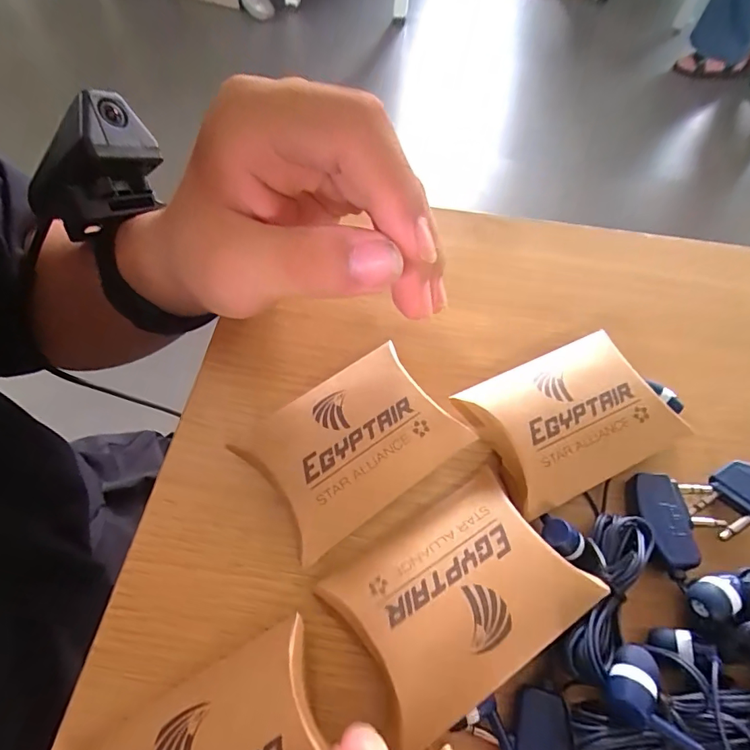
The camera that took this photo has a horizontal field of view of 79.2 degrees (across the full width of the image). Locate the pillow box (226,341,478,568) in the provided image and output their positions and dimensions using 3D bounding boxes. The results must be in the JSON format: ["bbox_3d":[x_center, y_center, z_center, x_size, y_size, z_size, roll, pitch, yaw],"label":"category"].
[{"bbox_3d":[-0.009,0.027,0.176,0.071,0.020,0.055,-33,67,-18],"label":"pillow box"}]

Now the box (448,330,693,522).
[{"bbox_3d":[0.076,0.017,0.184,0.073,0.019,0.054,-22,64,-14],"label":"box"}]

